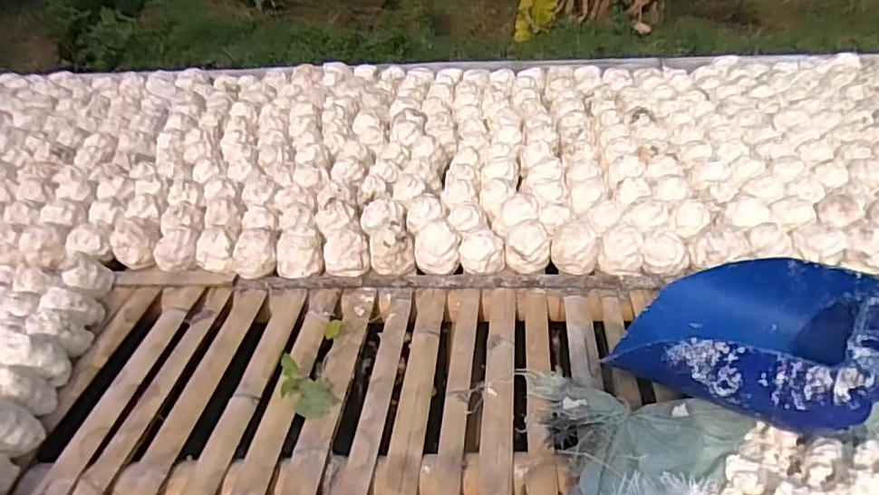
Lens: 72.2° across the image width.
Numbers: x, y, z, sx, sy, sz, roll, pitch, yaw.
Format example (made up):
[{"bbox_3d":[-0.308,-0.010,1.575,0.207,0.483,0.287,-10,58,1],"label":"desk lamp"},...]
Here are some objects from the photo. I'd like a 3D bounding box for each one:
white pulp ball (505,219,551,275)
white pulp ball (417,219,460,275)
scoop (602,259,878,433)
[{"bbox_3d":[0.167,-0.005,1.132,0.081,0.091,0.076,-2,37,2],"label":"white pulp ball"},{"bbox_3d":[-0.003,0.001,1.144,0.083,0.081,0.087,-2,37,2],"label":"white pulp ball"},{"bbox_3d":[0.445,0.121,0.861,0.308,0.182,0.296,25,45,32],"label":"scoop"}]

